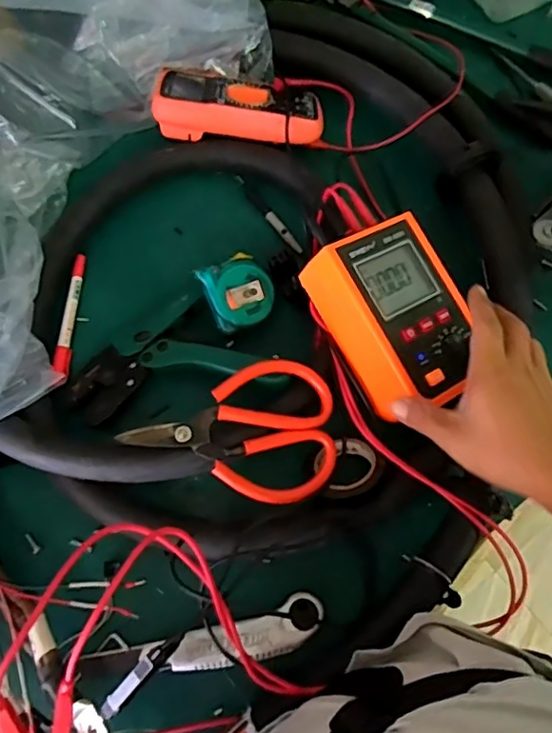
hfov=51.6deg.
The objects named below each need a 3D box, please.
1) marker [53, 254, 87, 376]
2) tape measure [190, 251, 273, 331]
[{"bbox_3d":[-0.203,-0.053,0.564,0.013,0.013,0.126,0,72,2],"label":"marker"},{"bbox_3d":[-0.036,-0.070,0.542,0.059,0.029,0.064,-23,102,-4],"label":"tape measure"}]

